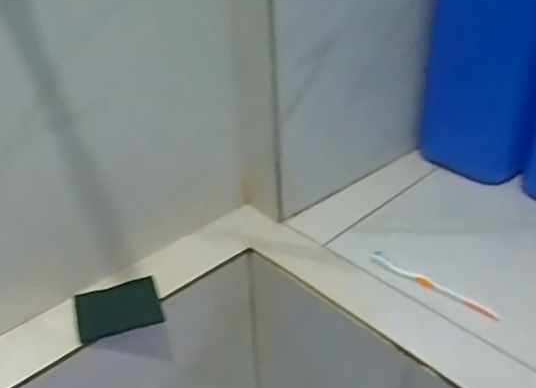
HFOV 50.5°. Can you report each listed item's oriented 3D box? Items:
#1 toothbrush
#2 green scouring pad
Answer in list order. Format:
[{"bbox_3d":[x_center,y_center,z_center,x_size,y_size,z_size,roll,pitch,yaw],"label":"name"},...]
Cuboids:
[{"bbox_3d":[0.206,0.113,0.718,0.176,0.012,0.019,24,42,34],"label":"toothbrush"},{"bbox_3d":[-0.185,0.141,0.707,0.099,0.007,0.087,-15,36,-17],"label":"green scouring pad"}]

